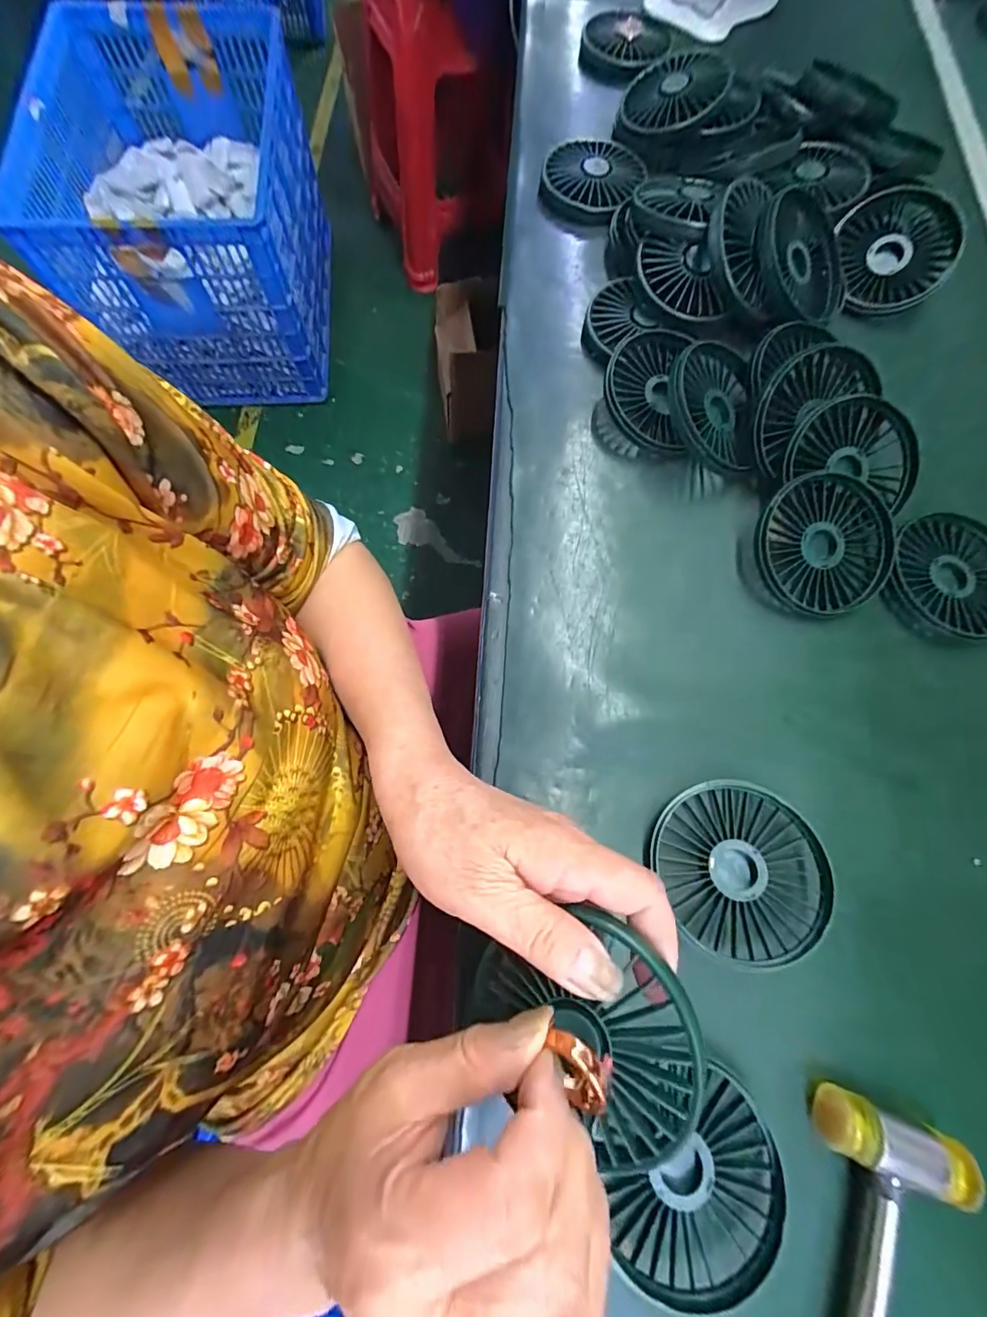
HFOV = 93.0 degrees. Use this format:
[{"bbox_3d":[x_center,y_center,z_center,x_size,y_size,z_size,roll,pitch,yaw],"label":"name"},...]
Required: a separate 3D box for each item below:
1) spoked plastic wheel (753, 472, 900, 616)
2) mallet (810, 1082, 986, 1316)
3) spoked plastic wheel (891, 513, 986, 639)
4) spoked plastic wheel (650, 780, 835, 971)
[{"bbox_3d":[0.211,-0.073,0.299,0.085,0.013,0.094,31,87,-4],"label":"spoked plastic wheel"},{"bbox_3d":[0.148,0.315,0.186,0.061,0.025,0.233,18,74,3],"label":"mallet"},{"bbox_3d":[0.307,-0.056,0.310,0.087,0.018,0.083,1,74,-2],"label":"spoked plastic wheel"},{"bbox_3d":[0.130,0.111,0.251,0.084,0.025,0.084,1,74,-2],"label":"spoked plastic wheel"}]

